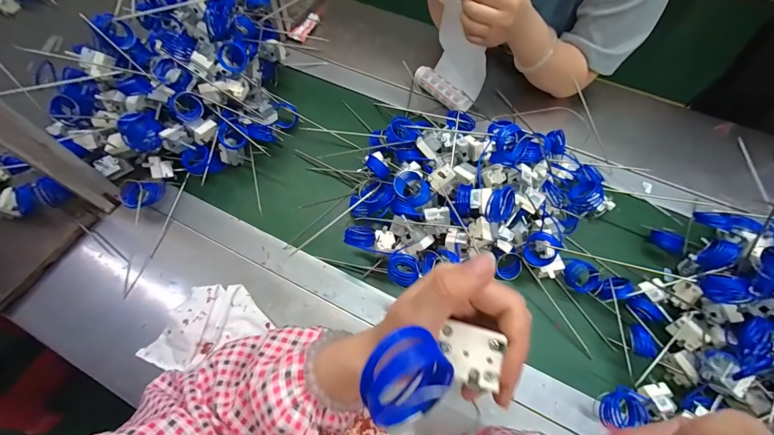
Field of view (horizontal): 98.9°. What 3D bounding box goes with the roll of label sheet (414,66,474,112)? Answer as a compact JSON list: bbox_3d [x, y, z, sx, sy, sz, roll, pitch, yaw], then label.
[{"bbox_3d":[0.105,-0.243,0.631,0.032,0.027,0.125,-38,69,-19],"label":"roll of label sheet"}]

